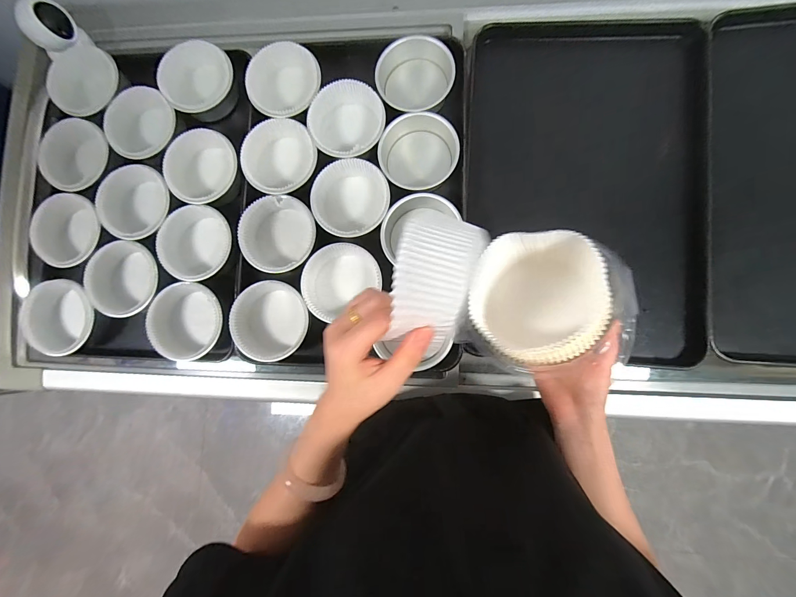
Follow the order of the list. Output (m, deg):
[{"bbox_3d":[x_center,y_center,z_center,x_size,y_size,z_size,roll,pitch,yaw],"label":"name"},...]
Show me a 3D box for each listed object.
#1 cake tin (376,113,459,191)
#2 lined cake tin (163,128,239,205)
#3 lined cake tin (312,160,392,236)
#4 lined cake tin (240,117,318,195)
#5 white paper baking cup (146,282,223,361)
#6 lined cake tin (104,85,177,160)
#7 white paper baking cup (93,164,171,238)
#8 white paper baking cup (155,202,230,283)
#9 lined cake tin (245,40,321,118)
[{"bbox_3d":[0.040,-0.273,0.640,0.138,0.053,0.131,-1,83,5],"label":"cake tin"},{"bbox_3d":[-0.369,-0.245,0.683,0.146,0.072,0.141,26,86,7],"label":"lined cake tin"},{"bbox_3d":[-0.083,-0.176,0.641,0.136,0.067,0.134,-1,83,5],"label":"lined cake tin"},{"bbox_3d":[-0.216,-0.257,0.661,0.145,0.069,0.133,-1,83,5],"label":"lined cake tin"},{"bbox_3d":[-0.381,0.043,0.658,0.133,0.072,0.139,-4,83,4],"label":"white paper baking cup"},{"bbox_3d":[-0.493,-0.337,0.681,0.132,0.057,0.136,3,83,5],"label":"lined cake tin"},{"bbox_3d":[-0.495,-0.180,0.677,0.133,0.062,0.142,11,84,6],"label":"white paper baking cup"},{"bbox_3d":[-0.371,-0.100,0.660,0.135,0.054,0.142,-4,83,4],"label":"white paper baking cup"},{"bbox_3d":[-0.211,-0.402,0.664,0.135,0.058,0.139,-1,83,5],"label":"lined cake tin"}]

